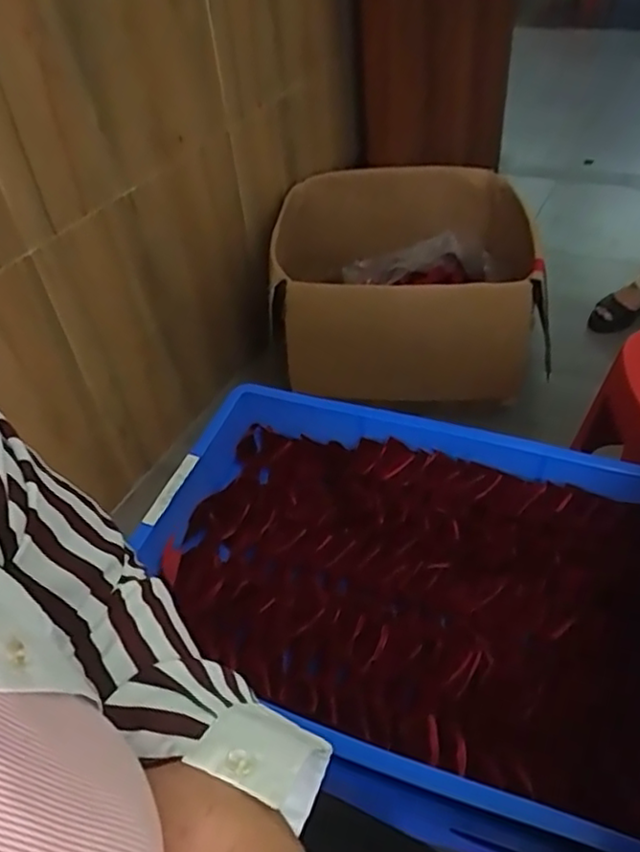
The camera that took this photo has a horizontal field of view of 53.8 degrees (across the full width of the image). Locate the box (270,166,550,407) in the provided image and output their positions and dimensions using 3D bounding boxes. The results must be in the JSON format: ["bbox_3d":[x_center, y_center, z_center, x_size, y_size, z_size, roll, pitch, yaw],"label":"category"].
[{"bbox_3d":[0.201,-0.377,1.606,0.642,0.333,0.615,-2,43,6],"label":"box"}]

